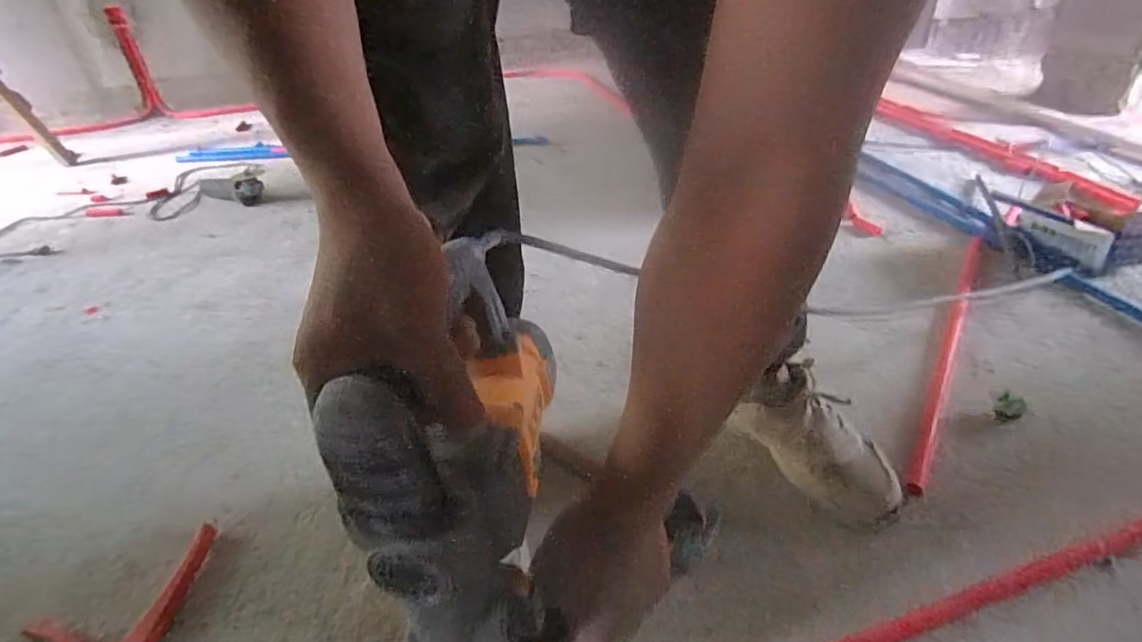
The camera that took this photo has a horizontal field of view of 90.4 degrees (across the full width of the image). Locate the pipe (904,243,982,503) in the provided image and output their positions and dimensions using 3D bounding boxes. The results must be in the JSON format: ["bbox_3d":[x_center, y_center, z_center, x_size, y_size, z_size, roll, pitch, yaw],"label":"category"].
[{"bbox_3d":[0.612,0.026,0.910,0.023,0.025,0.688,18,42,30],"label":"pipe"}]

